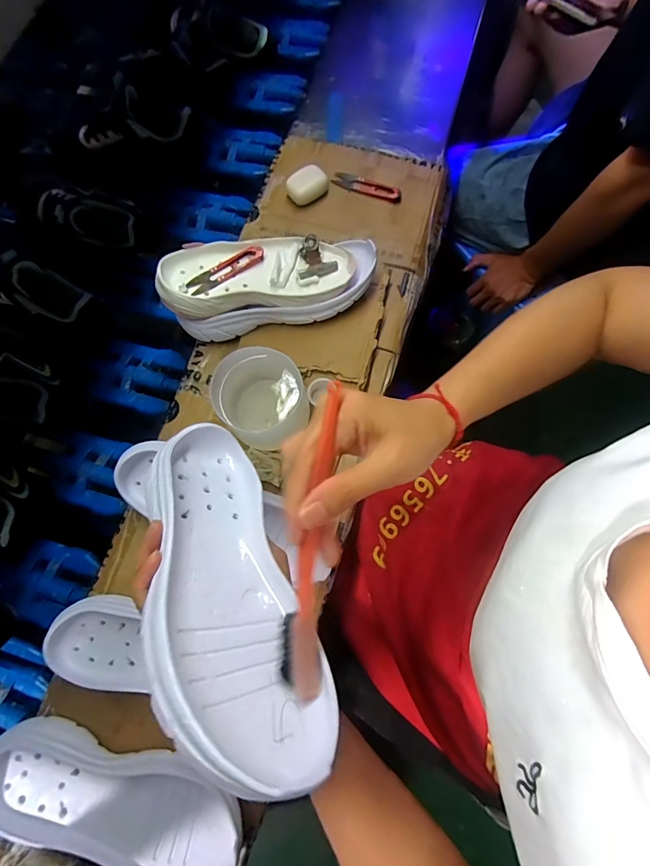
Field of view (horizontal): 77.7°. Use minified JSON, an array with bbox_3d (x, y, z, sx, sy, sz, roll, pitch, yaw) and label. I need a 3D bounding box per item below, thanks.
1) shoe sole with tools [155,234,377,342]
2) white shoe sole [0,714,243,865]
[{"bbox_3d":[-0.063,-0.183,0.496,0.250,0.080,0.099,-9,74,-1],"label":"shoe sole with tools"},{"bbox_3d":[-0.195,0.344,0.373,0.236,0.052,0.078,18,75,7],"label":"white shoe sole"}]

